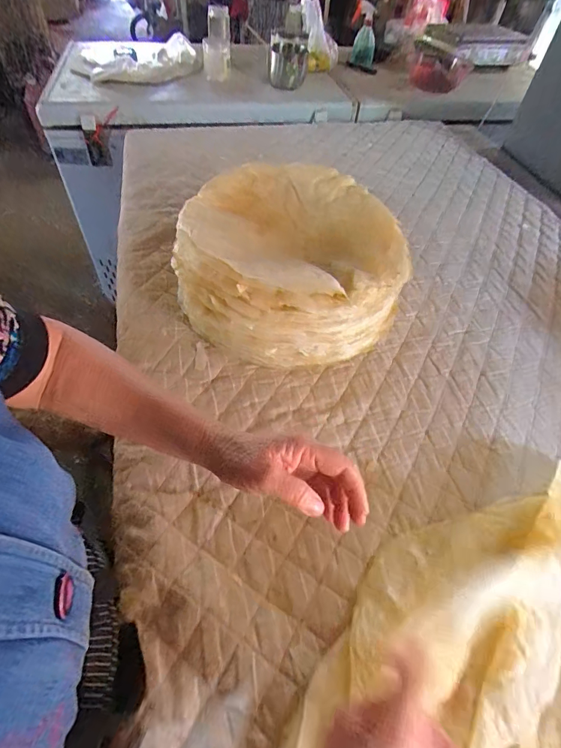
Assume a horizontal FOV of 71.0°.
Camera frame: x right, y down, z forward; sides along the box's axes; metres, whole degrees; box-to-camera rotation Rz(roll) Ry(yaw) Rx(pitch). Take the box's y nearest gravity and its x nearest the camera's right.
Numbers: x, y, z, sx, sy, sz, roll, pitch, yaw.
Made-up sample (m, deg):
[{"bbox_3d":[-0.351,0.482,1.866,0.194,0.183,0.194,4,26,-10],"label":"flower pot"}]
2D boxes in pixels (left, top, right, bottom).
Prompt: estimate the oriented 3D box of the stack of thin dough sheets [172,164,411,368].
[{"bbox_3d":[0.008,-0.193,0.676,0.356,0.154,0.356,-15,55,-16],"label":"stack of thin dough sheets"}]

